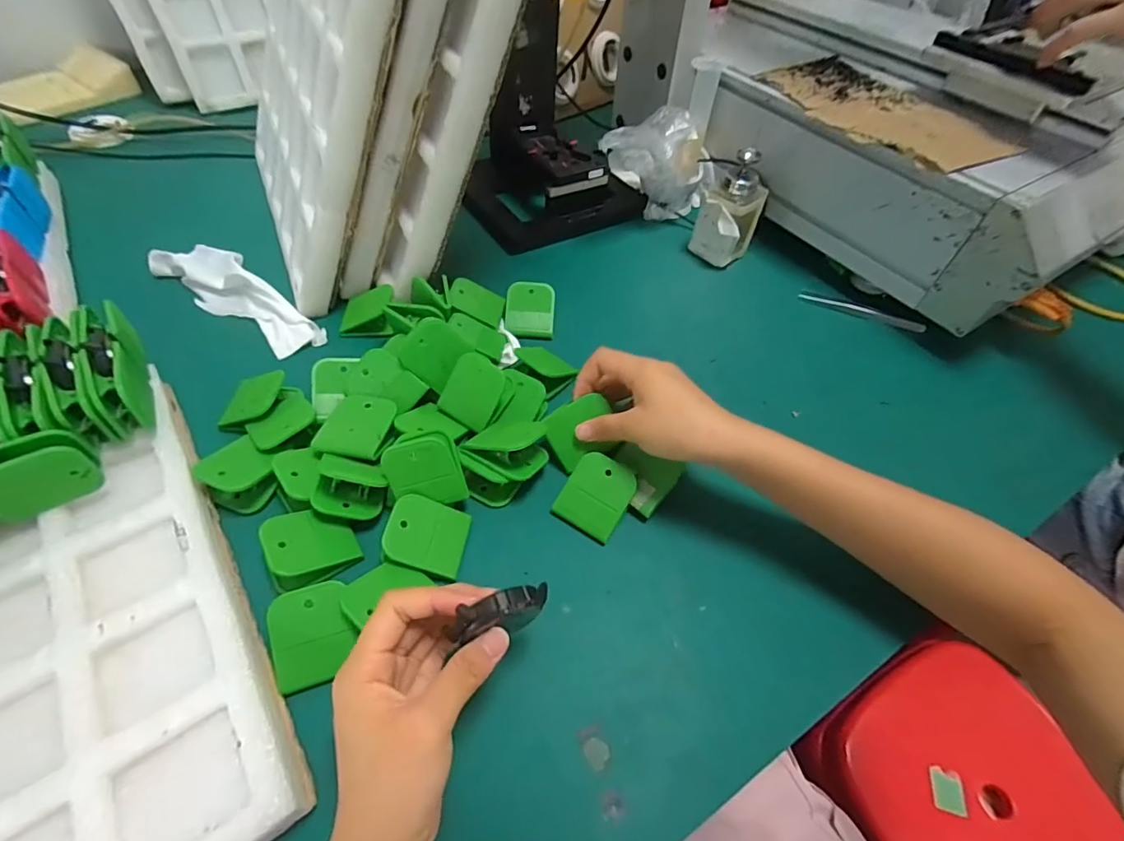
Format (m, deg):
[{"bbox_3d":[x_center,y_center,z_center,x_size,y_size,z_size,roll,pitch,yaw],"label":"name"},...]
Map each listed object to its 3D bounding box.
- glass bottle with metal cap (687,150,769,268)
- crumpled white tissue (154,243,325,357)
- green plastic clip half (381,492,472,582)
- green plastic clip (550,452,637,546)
[{"bbox_3d":[0.186,-0.232,0.551,0.052,0.108,0.055,-37,64,-27],"label":"glass bottle with metal cap"},{"bbox_3d":[-0.315,-0.125,0.486,0.205,0.022,0.058,30,57,17],"label":"crumpled white tissue"},{"bbox_3d":[-0.092,0.079,0.341,0.055,0.005,0.047,25,56,-23],"label":"green plastic clip half"},{"bbox_3d":[0.025,0.055,0.368,0.046,0.004,0.057,29,83,15],"label":"green plastic clip"}]

